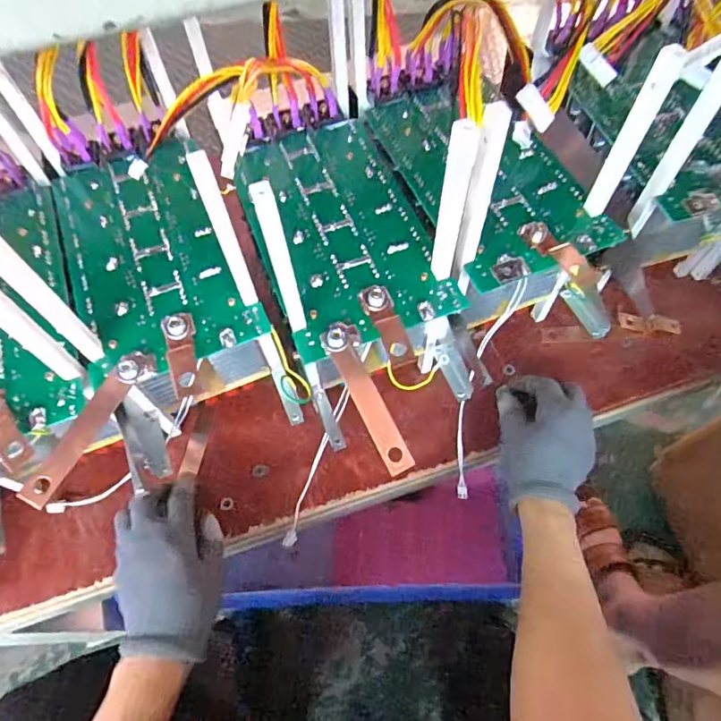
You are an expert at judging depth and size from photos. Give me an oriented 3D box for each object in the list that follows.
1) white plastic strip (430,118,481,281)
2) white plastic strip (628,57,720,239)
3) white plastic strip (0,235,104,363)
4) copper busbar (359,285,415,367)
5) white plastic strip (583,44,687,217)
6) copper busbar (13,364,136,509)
[{"bbox_3d":[0.061,-0.099,0.336,0.017,0.123,0.019,11,64,8],"label":"white plastic strip"},{"bbox_3d":[0.245,-0.165,0.381,0.019,0.166,0.023,31,68,16],"label":"white plastic strip"},{"bbox_3d":[-0.195,-0.038,0.310,0.014,0.126,0.016,-35,67,-15],"label":"white plastic strip"},{"bbox_3d":[0.020,-0.027,0.363,0.022,0.012,0.068,-20,64,-8],"label":"copper busbar"},{"bbox_3d":[0.187,-0.151,0.353,0.016,0.130,0.011,29,67,15],"label":"white plastic strip"},{"bbox_3d":[-0.190,0.052,0.339,0.017,0.004,0.095,33,69,-10],"label":"copper busbar"}]

